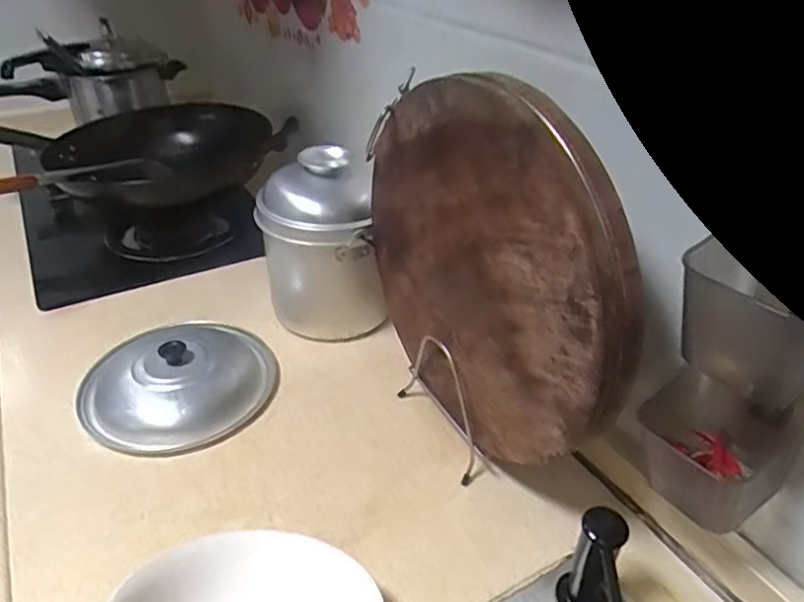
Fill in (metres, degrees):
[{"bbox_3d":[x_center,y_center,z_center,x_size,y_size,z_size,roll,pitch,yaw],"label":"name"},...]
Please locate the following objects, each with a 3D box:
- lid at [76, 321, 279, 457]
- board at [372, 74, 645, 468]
[{"bbox_3d":[-0.289,0.086,0.781,0.233,0.064,0.243,1,35,-1],"label":"lid"},{"bbox_3d":[0.071,-0.030,0.598,0.043,0.351,0.362,-16,39,-23],"label":"board"}]

